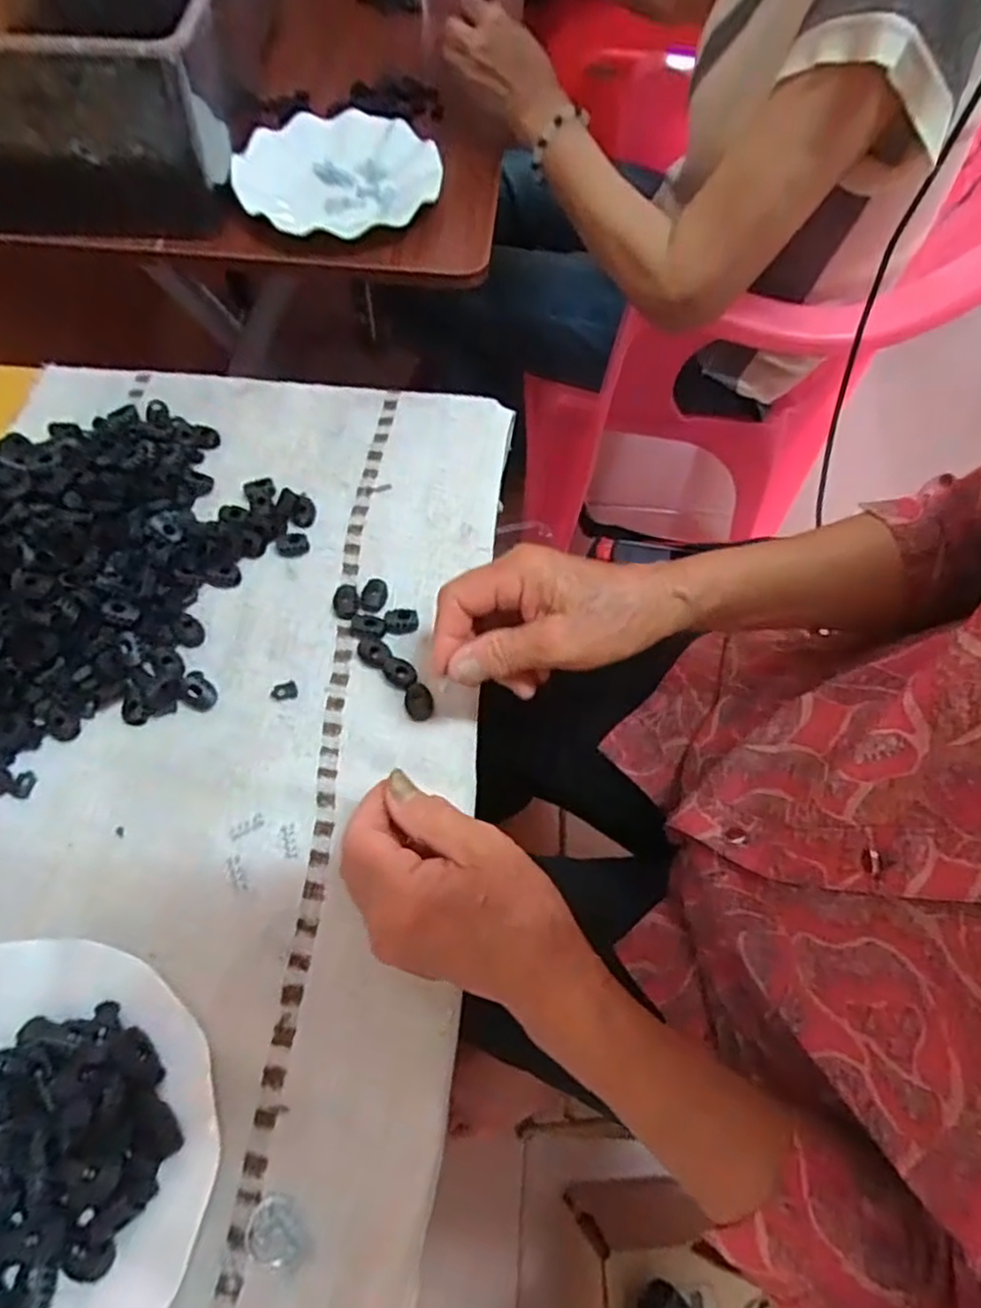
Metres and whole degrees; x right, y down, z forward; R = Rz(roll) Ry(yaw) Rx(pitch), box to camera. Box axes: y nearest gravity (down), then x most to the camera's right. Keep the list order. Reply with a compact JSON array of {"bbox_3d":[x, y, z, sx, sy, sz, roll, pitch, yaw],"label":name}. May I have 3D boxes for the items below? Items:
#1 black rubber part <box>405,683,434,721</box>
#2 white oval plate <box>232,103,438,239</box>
[{"bbox_3d":[-0.044,0.030,0.426,0.016,0.009,0.022,-9,63,-8],"label":"black rubber part"},{"bbox_3d":[-0.133,-0.432,0.623,0.163,0.026,0.166,34,65,14],"label":"white oval plate"}]

